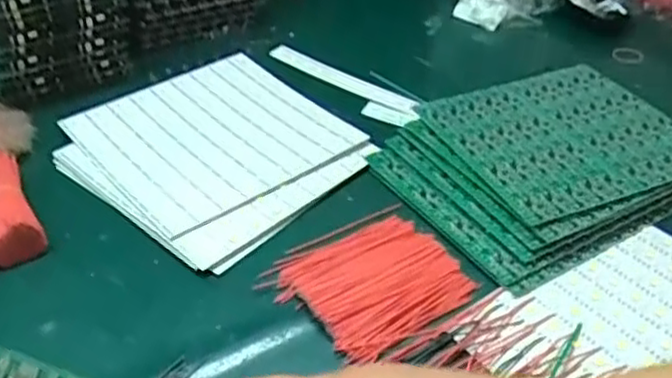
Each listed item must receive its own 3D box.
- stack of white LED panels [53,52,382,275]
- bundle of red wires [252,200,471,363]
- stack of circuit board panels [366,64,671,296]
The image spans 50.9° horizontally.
[{"bbox_3d":[-0.109,-0.045,0.654,0.238,0.011,0.232,31,48,30],"label":"stack of white LED panels"},{"bbox_3d":[0.027,0.064,0.527,0.124,0.006,0.118,-27,47,-30],"label":"bundle of red wires"},{"bbox_3d":[0.186,-0.029,0.624,0.250,0.033,0.198,-21,45,-25],"label":"stack of circuit board panels"}]

